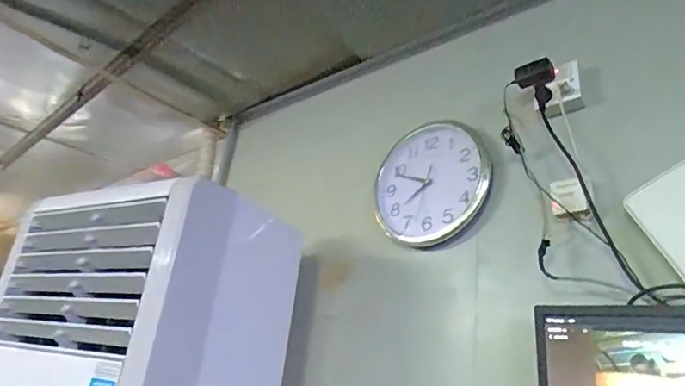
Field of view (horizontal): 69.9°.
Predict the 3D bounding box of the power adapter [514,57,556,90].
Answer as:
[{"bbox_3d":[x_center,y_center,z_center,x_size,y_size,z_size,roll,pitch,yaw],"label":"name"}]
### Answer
[{"bbox_3d":[0.360,-0.223,0.924,0.035,0.034,0.071,25,-27,-38],"label":"power adapter"}]

